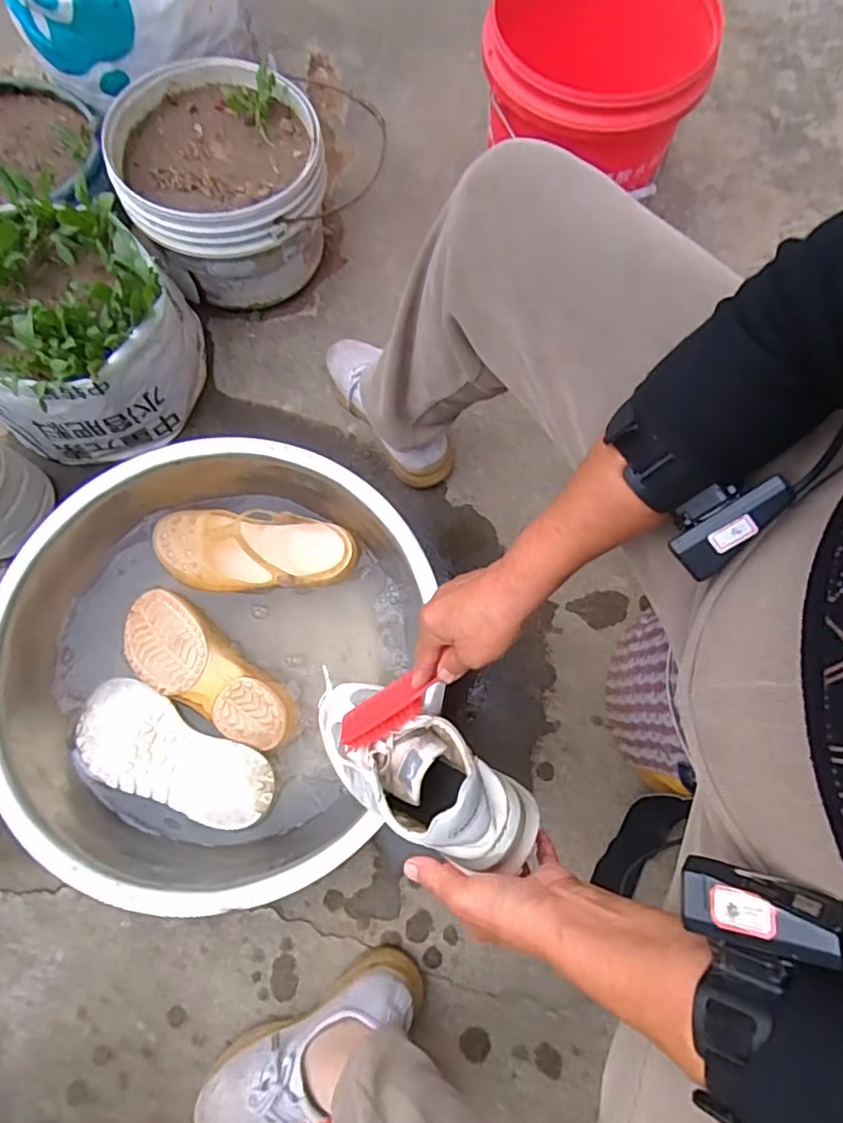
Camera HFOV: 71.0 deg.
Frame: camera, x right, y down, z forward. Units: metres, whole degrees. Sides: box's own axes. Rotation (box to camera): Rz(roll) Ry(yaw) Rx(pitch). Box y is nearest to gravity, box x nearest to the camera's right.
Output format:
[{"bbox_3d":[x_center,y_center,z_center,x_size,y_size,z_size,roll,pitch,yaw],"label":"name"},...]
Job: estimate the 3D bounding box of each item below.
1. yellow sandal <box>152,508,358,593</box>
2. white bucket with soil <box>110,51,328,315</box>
[{"bbox_3d":[-0.191,-0.011,0.673,0.223,0.073,0.087,7,75,1],"label":"yellow sandal"},{"bbox_3d":[-0.250,-0.481,0.780,0.243,0.183,0.236,0,75,-1],"label":"white bucket with soil"}]

